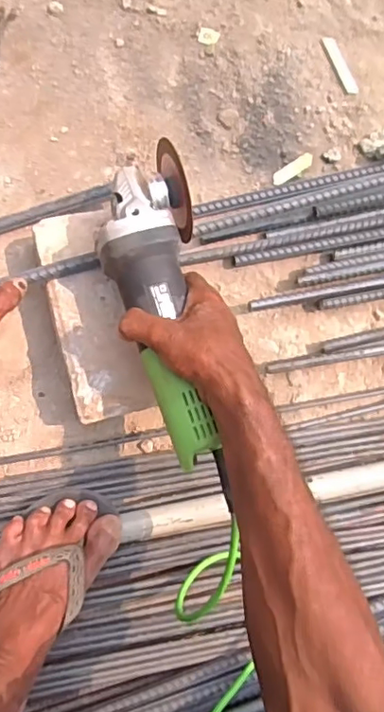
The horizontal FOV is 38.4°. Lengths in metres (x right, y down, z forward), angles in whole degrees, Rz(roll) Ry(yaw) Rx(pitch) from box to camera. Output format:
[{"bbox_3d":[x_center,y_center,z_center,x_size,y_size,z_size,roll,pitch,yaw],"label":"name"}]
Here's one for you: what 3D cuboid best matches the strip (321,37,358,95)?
[{"bbox_3d":[0.178,-0.348,0.660,0.016,0.004,0.076,-26,89,-4],"label":"strip"}]

